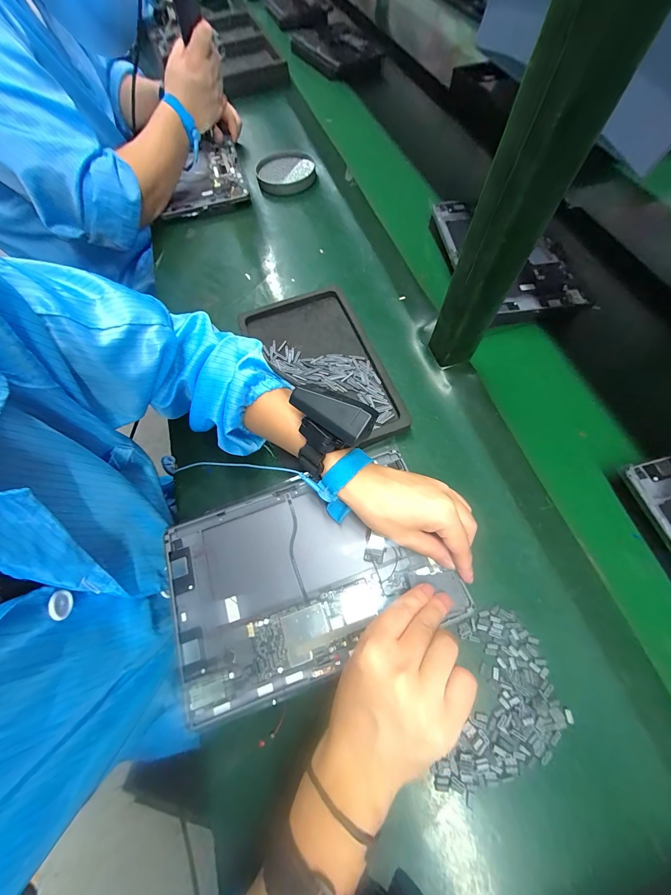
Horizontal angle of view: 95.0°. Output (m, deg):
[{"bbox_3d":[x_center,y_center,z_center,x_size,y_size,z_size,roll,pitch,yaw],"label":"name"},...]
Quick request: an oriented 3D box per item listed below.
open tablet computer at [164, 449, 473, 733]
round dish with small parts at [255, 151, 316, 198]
[{"bbox_3d":[-0.029,0.112,0.290,0.244,0.012,0.173,-21,66,-7],"label":"open tablet computer"},{"bbox_3d":[-0.097,-0.531,0.593,0.112,0.018,0.131,-24,67,-9],"label":"round dish with small parts"}]

